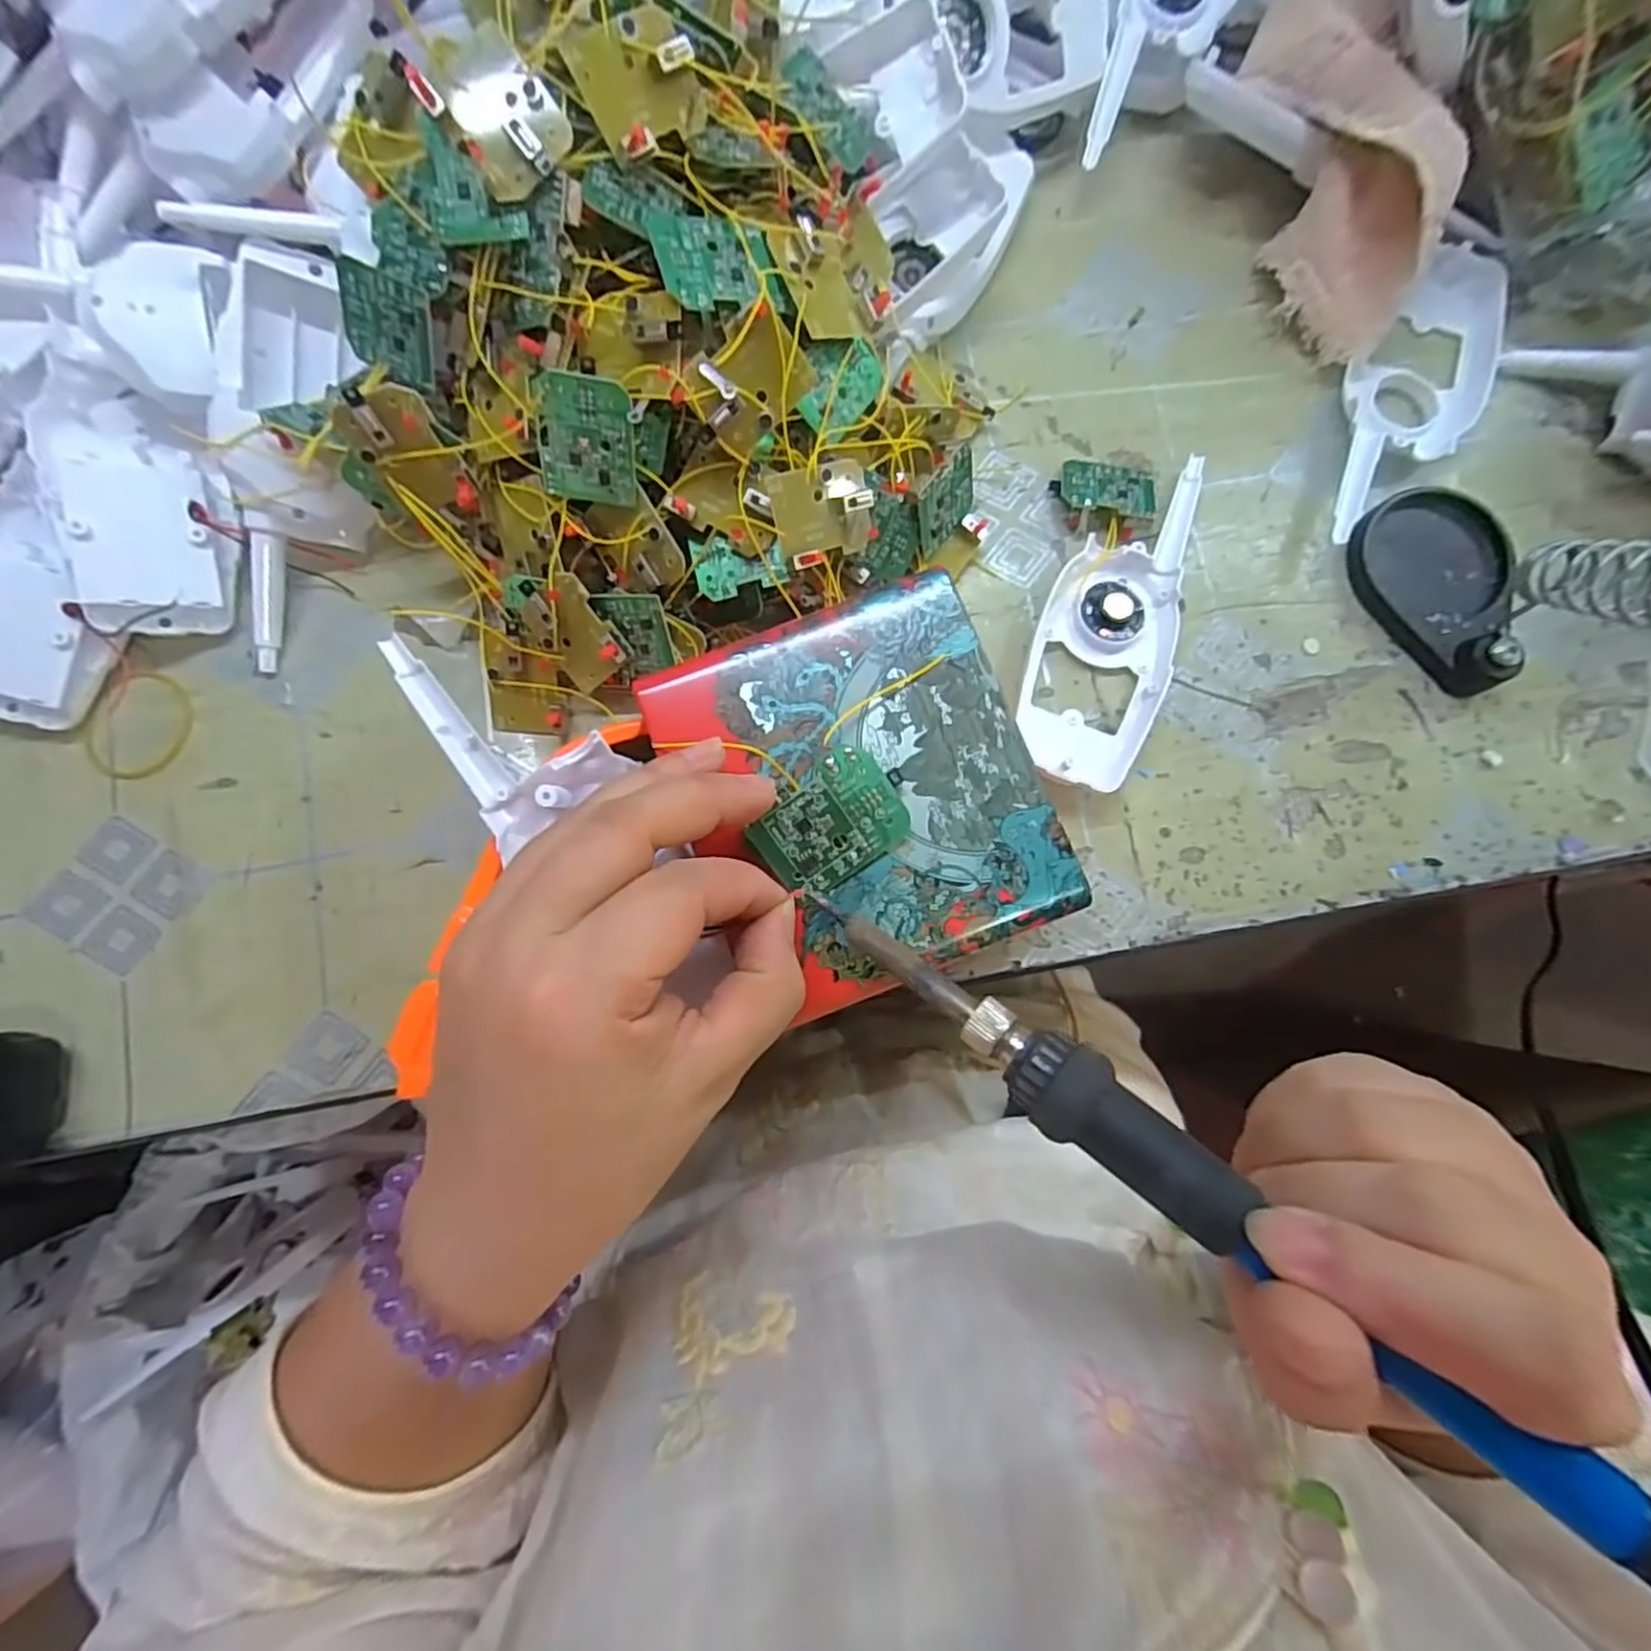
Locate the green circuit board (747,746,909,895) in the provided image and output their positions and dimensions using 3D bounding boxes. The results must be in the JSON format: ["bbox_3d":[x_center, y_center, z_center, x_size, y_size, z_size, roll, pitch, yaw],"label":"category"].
[{"bbox_3d":[0.002,0.000,0.203,0.041,0.004,0.033,-38,106,1],"label":"green circuit board"}]

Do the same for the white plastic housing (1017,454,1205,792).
[{"bbox_3d":[0.126,-0.092,0.307,0.058,0.020,0.157,18,82,2],"label":"white plastic housing"}]

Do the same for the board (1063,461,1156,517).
[{"bbox_3d":[0.129,-0.154,0.318,0.042,0.004,0.031,10,61,2],"label":"board"}]

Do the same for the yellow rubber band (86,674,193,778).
[{"bbox_3d":[-0.304,-0.044,0.310,0.041,0.004,0.049,30,85,-1],"label":"yellow rubber band"}]

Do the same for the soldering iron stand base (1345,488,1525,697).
[{"bbox_3d":[0.279,-0.107,0.308,0.063,0.023,0.092,-21,83,-3],"label":"soldering iron stand base"}]

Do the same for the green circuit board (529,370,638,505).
[{"bbox_3d":[-0.086,-0.139,0.252,0.034,0.042,0.004,8,46,-4],"label":"green circuit board"}]

